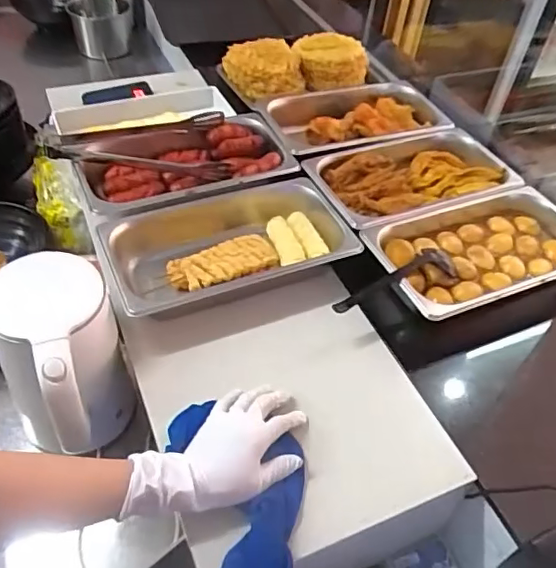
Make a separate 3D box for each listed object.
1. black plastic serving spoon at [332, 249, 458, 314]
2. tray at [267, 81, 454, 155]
[{"bbox_3d":[0.145,-0.006,0.722,0.186,0.035,0.044,-17,51,-21],"label":"black plastic serving spoon"},{"bbox_3d":[0.137,-0.289,1.015,0.301,0.064,0.206,-12,49,-17],"label":"tray"}]

